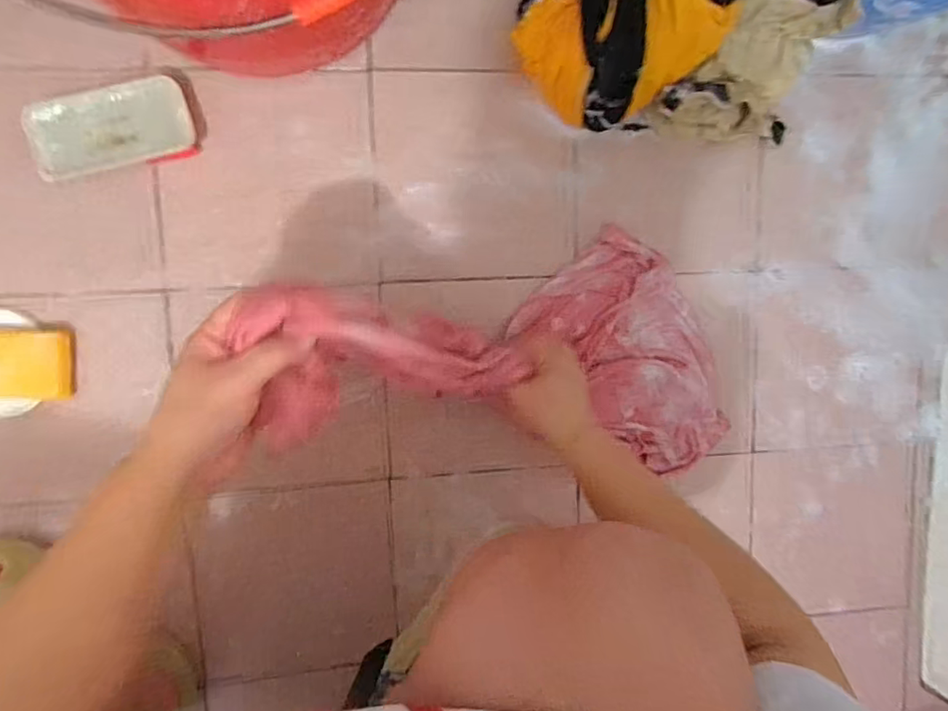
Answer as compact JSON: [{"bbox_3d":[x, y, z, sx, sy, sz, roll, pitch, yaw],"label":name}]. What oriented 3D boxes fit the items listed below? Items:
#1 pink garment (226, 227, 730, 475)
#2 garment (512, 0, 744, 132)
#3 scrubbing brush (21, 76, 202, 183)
[{"bbox_3d":[0.042,-0.003,0.490,0.475,0.113,0.226,0,98,-38],"label":"pink garment"},{"bbox_3d":[0.128,-0.308,0.498,0.165,0.122,0.159,-1,95,-6],"label":"garment"},{"bbox_3d":[-0.322,-0.203,0.502,0.132,0.043,0.069,-16,98,-5],"label":"scrubbing brush"}]

